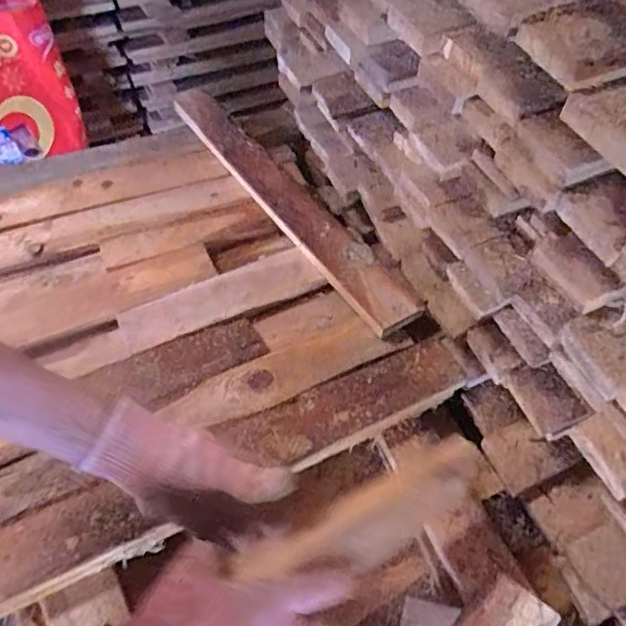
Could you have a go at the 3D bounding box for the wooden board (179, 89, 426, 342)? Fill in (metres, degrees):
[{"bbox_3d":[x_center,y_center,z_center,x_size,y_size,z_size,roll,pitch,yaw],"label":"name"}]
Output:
[{"bbox_3d":[-0.039,-0.165,0.753,0.071,0.019,0.503,-28,61,-20],"label":"wooden board"}]

